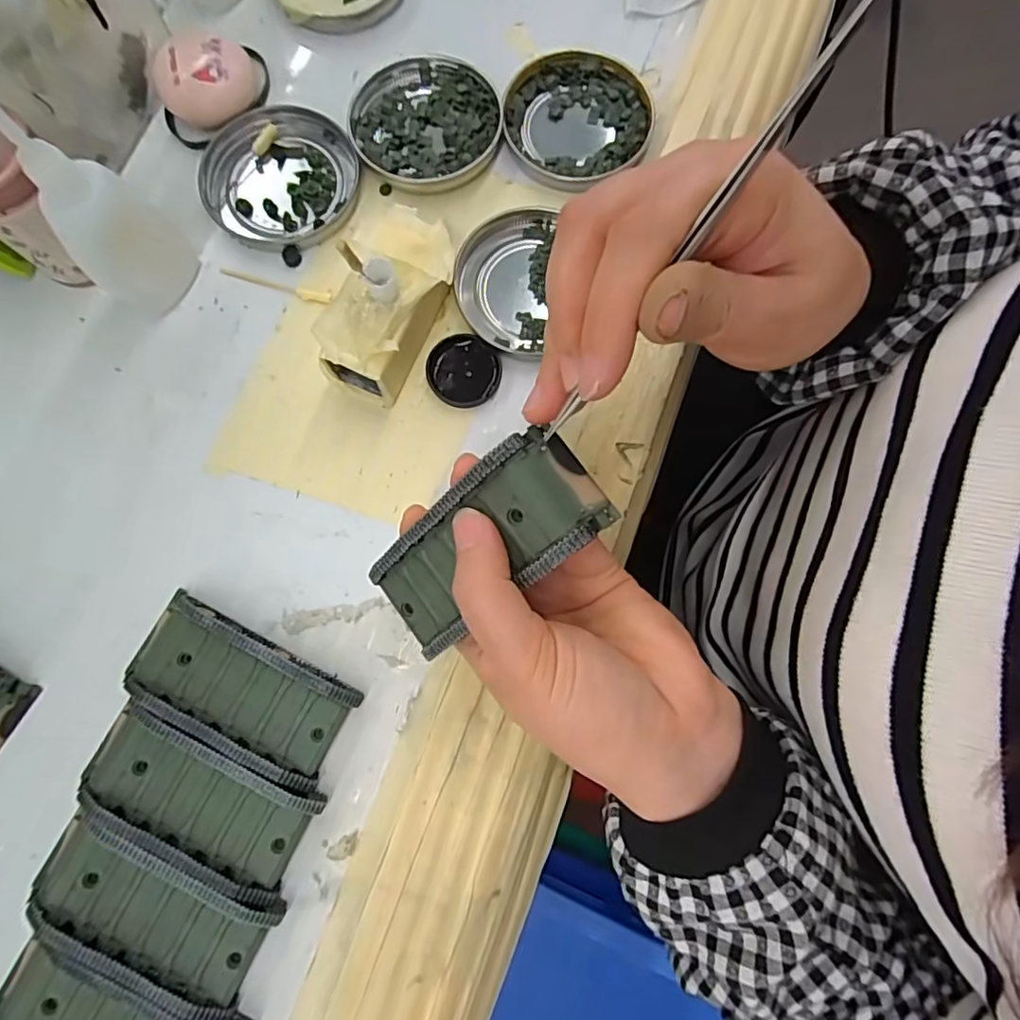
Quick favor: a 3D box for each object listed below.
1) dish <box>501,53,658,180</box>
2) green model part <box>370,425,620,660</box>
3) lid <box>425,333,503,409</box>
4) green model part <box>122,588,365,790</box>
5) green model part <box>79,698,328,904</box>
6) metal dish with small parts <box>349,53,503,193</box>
[{"bbox_3d":[0.036,-0.210,0.302,0.078,0.007,0.072,0,80,-1],"label":"dish"},{"bbox_3d":[-0.012,0.014,0.205,0.094,0.019,0.043,-39,81,29],"label":"green model part"},{"bbox_3d":[-0.022,-0.068,0.277,0.034,0.008,0.034,0,80,-1],"label":"lid"},{"bbox_3d":[-0.117,0.076,0.244,0.095,0.019,0.044,27,81,4],"label":"green model part"},{"bbox_3d":[-0.130,0.118,0.235,0.093,0.019,0.044,27,81,4],"label":"green model part"},{"bbox_3d":[-0.045,-0.207,0.300,0.077,0.009,0.076,0,80,-1],"label":"metal dish with small parts"}]

